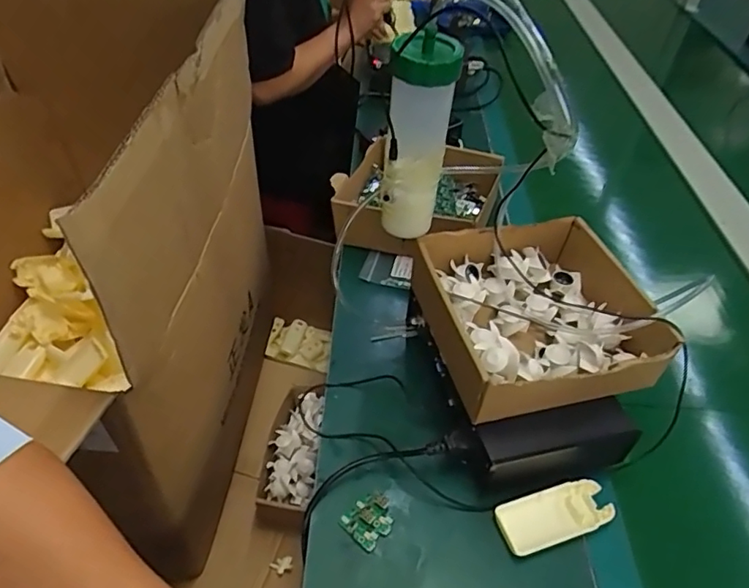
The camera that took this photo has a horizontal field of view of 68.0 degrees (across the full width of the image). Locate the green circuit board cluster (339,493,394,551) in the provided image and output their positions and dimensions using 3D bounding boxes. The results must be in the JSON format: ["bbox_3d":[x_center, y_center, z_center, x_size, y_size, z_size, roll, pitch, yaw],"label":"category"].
[{"bbox_3d":[-0.004,0.205,0.507,0.039,0.008,0.044,34,50,27],"label":"green circuit board cluster"}]

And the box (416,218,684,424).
[{"bbox_3d":[0.173,0.019,0.574,0.229,0.076,0.204,-7,45,-13],"label":"box"}]

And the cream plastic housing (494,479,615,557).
[{"bbox_3d":[0.165,0.205,0.511,0.106,0.019,0.046,-12,46,-17],"label":"cream plastic housing"}]

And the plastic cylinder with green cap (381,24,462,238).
[{"bbox_3d":[0.037,-0.135,0.509,0.054,0.190,0.047,8,43,3],"label":"plastic cylinder with green cap"}]

